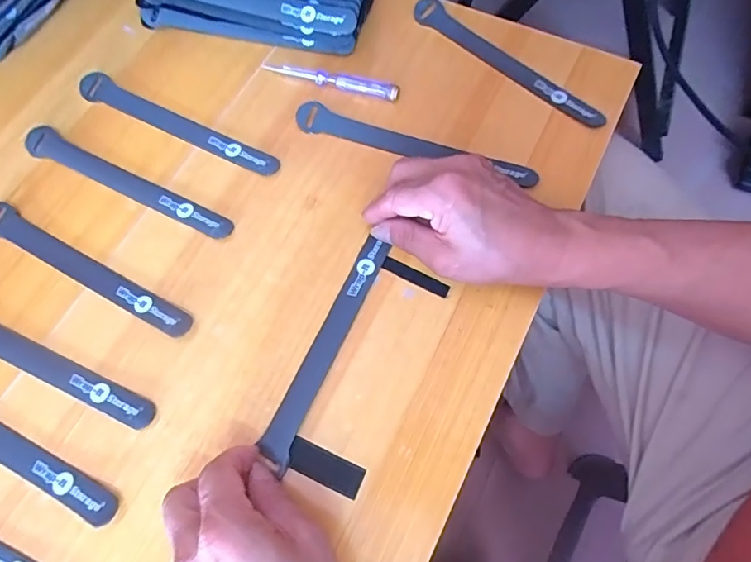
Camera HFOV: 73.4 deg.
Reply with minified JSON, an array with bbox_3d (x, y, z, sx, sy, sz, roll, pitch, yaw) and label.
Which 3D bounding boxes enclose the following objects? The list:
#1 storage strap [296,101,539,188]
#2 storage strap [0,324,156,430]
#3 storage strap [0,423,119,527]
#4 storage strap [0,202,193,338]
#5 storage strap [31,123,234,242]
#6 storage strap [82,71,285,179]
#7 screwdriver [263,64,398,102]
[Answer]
[{"bbox_3d":[0.030,-0.109,0.404,0.198,0.006,0.022,18,70,9],"label":"storage strap"},{"bbox_3d":[-0.237,0.053,0.349,0.194,0.006,0.023,22,71,10],"label":"storage strap"},{"bbox_3d":[-0.249,0.103,0.329,0.194,0.005,0.023,24,71,11],"label":"storage strap"},{"bbox_3d":[-0.218,-0.009,0.374,0.194,0.006,0.024,28,72,12],"label":"storage strap"},{"bbox_3d":[-0.200,-0.079,0.400,0.196,0.007,0.025,27,72,12],"label":"storage strap"},{"bbox_3d":[-0.168,-0.131,0.421,0.197,0.004,0.023,27,72,12],"label":"storage strap"},{"bbox_3d":[-0.038,-0.172,0.428,0.121,0.014,0.010,17,70,8],"label":"screwdriver"}]

